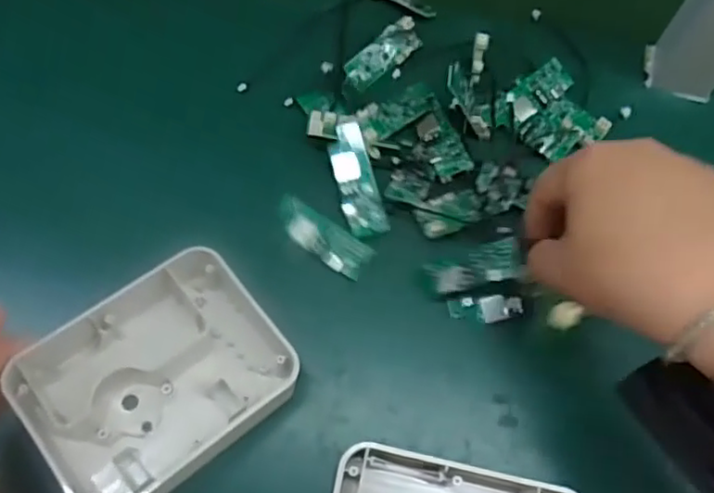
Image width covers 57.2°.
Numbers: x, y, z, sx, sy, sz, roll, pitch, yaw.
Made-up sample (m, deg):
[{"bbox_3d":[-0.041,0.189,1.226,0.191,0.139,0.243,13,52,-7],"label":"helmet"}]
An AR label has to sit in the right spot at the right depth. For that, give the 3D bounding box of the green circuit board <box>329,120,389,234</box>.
[{"bbox_3d":[0.000,-0.043,0.416,0.024,0.008,0.073,-13,85,-4],"label":"green circuit board"}]

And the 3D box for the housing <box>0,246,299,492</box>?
[{"bbox_3d":[-0.109,0.072,0.356,0.131,0.054,0.101,-36,76,-10],"label":"housing"}]

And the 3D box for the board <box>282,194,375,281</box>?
[{"bbox_3d":[-0.023,-0.006,0.411,0.067,0.008,0.023,34,72,12],"label":"board"}]

